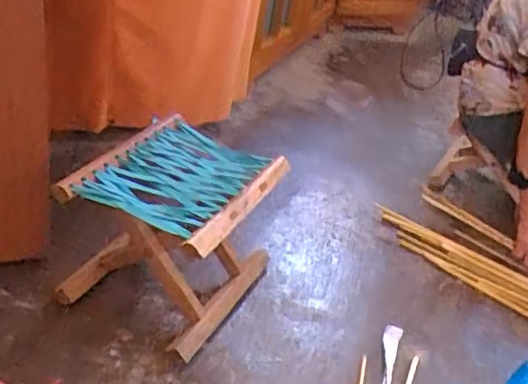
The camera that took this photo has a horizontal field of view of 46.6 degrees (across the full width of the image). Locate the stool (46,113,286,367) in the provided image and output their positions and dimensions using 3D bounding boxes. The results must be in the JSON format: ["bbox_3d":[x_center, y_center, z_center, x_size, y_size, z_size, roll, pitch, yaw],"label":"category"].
[{"bbox_3d":[-0.149,0.067,1.031,0.256,0.241,0.289,23,36,16],"label":"stool"}]

